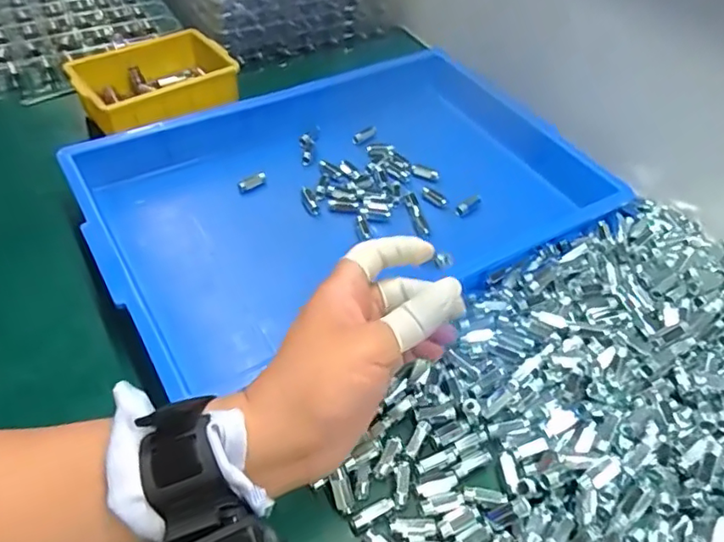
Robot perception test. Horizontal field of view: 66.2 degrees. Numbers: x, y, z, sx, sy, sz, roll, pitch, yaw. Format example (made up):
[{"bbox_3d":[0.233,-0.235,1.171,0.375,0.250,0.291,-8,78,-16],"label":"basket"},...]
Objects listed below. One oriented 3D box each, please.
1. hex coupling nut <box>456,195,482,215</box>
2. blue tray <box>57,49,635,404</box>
[{"bbox_3d":[0.101,-0.062,0.520,0.029,0.007,0.008,-30,58,-26],"label":"hex coupling nut"},{"bbox_3d":[-0.012,-0.075,0.509,0.433,0.060,0.282,-23,55,-22],"label":"blue tray"}]

